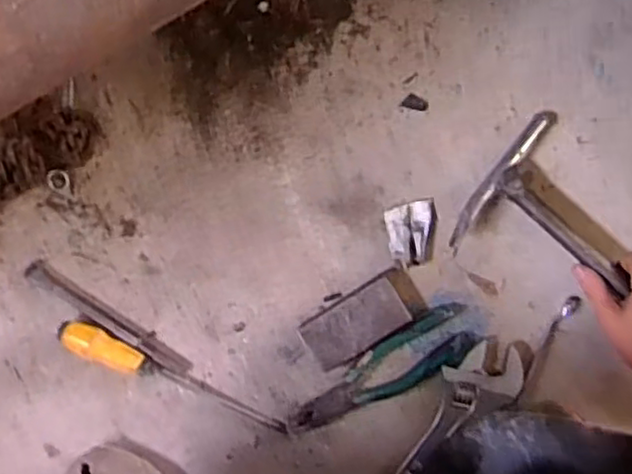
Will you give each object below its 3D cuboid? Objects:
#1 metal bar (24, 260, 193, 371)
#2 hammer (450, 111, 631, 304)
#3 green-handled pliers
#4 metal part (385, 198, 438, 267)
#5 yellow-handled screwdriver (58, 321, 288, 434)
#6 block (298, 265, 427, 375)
[{"bbox_3d":[-0.222,0.086,0.724,0.200,0.015,0.021,33,95,3],"label":"metal bar"},{"bbox_3d":[0.284,0.041,0.652,0.315,0.034,0.154,45,96,4],"label":"hammer"},{"bbox_3d":[0.064,0.139,0.698,0.213,0.017,0.060,-28,90,6],"label":"green-handled pliers"},{"bbox_3d":[0.100,-0.004,0.690,0.050,0.017,0.065,-6,92,6],"label":"metal part"},{"bbox_3d":[-0.151,0.148,0.711,0.256,0.035,0.027,23,95,4],"label":"yellow-handled screwdriver"},{"bbox_3d":[0.049,0.083,0.695,0.123,0.025,0.057,-34,89,6],"label":"block"}]

